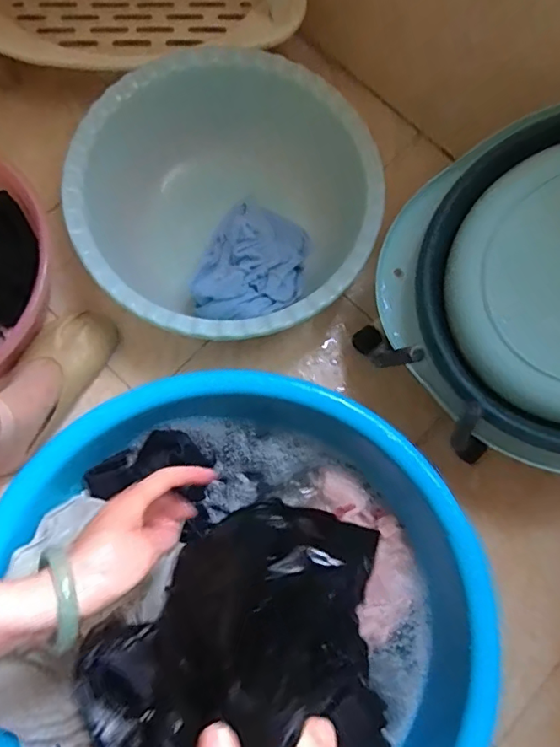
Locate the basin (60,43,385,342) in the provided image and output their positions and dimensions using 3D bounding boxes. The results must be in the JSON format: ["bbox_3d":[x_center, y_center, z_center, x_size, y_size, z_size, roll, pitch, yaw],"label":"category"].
[{"bbox_3d":[-0.067,-0.214,0.693,0.360,0.129,0.368,0,76,-1],"label":"basin"}]

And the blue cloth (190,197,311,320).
[{"bbox_3d":[-0.035,-0.149,0.702,0.136,0.080,0.186,11,76,2],"label":"blue cloth"}]

